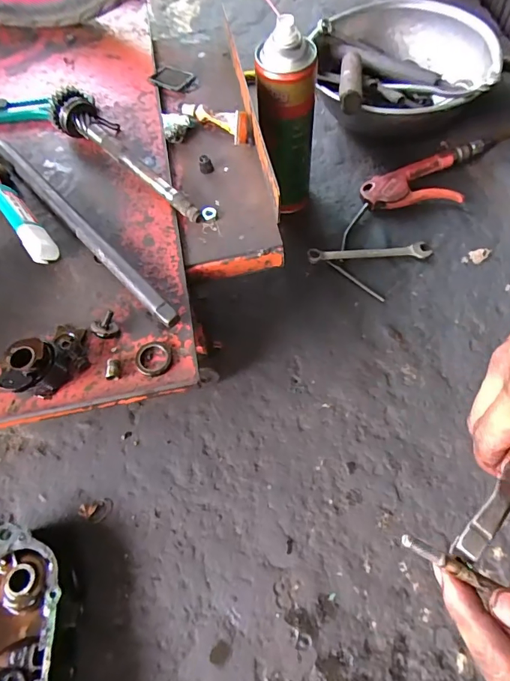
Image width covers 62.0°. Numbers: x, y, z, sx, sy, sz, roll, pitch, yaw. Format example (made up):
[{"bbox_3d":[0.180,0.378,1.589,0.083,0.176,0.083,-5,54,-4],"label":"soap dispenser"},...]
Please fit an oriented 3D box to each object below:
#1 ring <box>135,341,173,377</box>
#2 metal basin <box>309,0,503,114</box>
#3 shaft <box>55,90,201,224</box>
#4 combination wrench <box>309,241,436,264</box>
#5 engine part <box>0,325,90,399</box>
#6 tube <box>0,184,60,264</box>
[{"bbox_3d":[-0.077,0.013,0.322,0.027,0.005,0.027,-1,64,3],"label":"ring"},{"bbox_3d":[0.213,-0.396,0.626,0.237,0.083,0.248,-1,64,3],"label":"metal basin"},{"bbox_3d":[-0.114,-0.180,0.401,0.193,0.042,0.044,35,71,18],"label":"shaft"},{"bbox_3d":[0.148,-0.115,0.547,0.158,0.013,0.022,-4,64,2],"label":"combination wrench"},{"bbox_3d":[-0.150,0.013,0.310,0.040,0.035,0.063,22,67,14],"label":"engine part"},{"bbox_3d":[-0.207,-0.106,0.380,0.022,0.024,0.099,-36,67,-13],"label":"tube"}]

